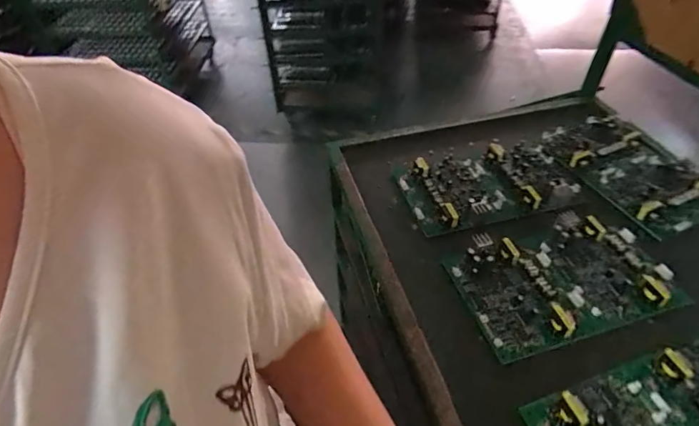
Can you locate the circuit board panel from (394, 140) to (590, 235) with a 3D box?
[{"bbox_3d":[0.216,-0.055,0.670,0.267,0.024,0.157,-10,46,-8],"label":"circuit board panel"}]

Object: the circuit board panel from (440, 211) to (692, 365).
[{"bbox_3d":[0.270,0.077,0.540,0.260,0.022,0.149,-13,46,-11],"label":"circuit board panel"}]

